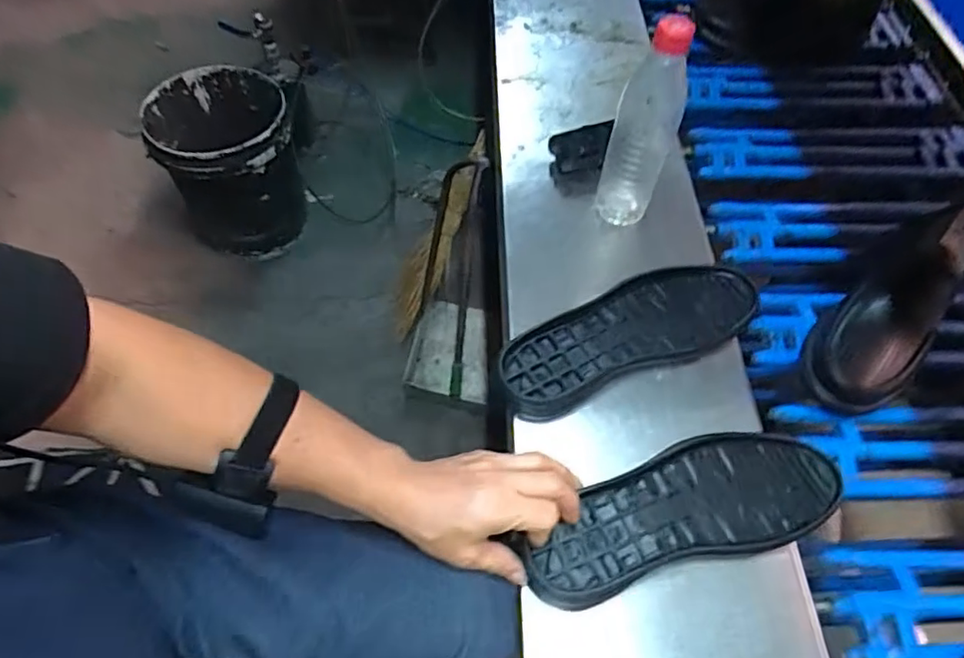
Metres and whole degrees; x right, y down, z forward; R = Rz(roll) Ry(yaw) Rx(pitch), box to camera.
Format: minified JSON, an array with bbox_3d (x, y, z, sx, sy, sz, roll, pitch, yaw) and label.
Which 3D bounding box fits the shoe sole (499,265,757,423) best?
[{"bbox_3d":[0.147,0.005,0.598,0.282,0.030,0.097,-19,61,-16],"label":"shoe sole"}]

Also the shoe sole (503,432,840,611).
[{"bbox_3d":[0.168,0.152,0.497,0.281,0.028,0.097,-17,61,-12],"label":"shoe sole"}]

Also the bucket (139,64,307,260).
[{"bbox_3d":[-0.599,-0.387,1.428,0.278,0.365,0.300,1,57,-1],"label":"bucket"}]

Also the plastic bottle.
[{"bbox_3d":[0.165,-0.200,0.601,0.060,0.226,0.049,17,58,6],"label":"plastic bottle"}]

